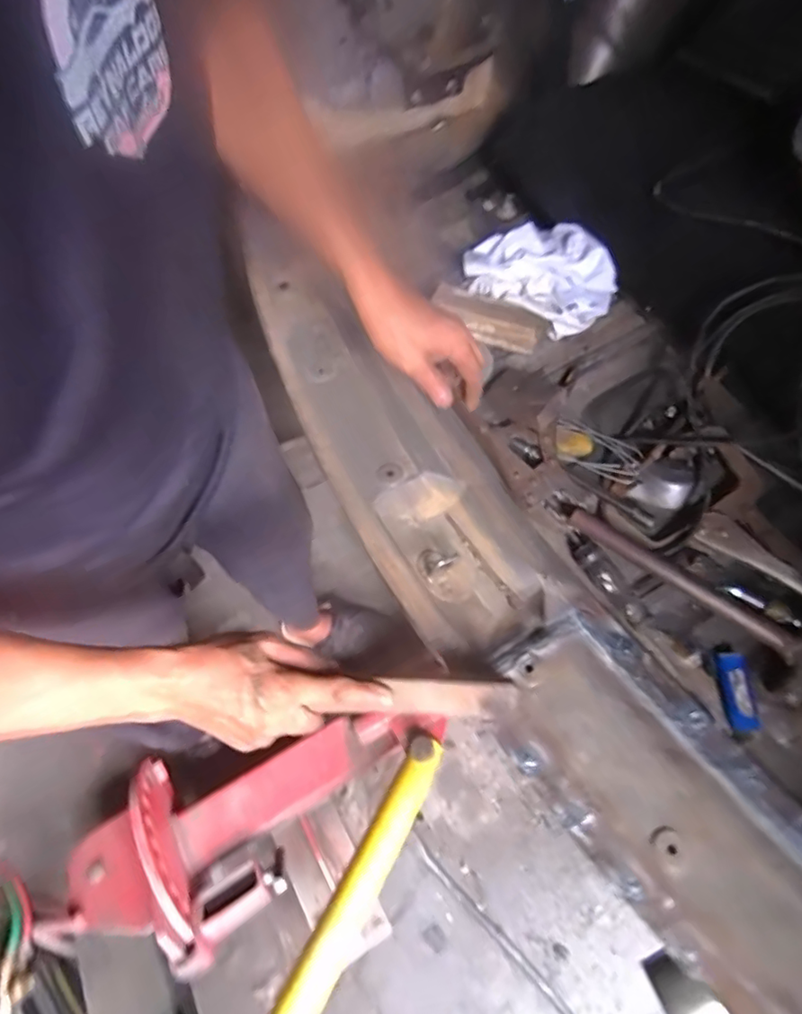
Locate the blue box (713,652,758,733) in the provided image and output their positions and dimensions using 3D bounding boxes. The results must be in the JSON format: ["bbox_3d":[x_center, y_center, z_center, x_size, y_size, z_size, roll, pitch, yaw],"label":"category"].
[{"bbox_3d":[0.308,0.168,0.521,0.024,0.015,0.067,-1,61,2],"label":"blue box"}]

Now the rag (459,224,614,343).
[{"bbox_3d":[0.185,-0.317,0.746,0.198,0.048,0.180,23,64,14],"label":"rag"}]

